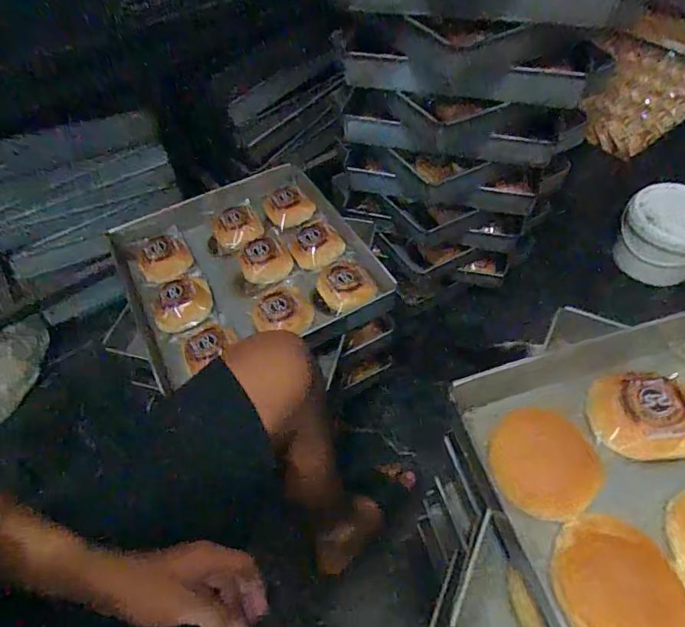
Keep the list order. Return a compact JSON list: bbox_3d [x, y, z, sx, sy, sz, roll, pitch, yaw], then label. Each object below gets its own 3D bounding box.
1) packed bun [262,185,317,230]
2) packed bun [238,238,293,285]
[{"bbox_3d":[-0.109,-0.214,0.952,0.097,0.041,0.090,-2,52,2],"label":"packed bun"},{"bbox_3d":[-0.141,-0.097,0.865,0.091,0.039,0.085,-2,52,2],"label":"packed bun"}]

